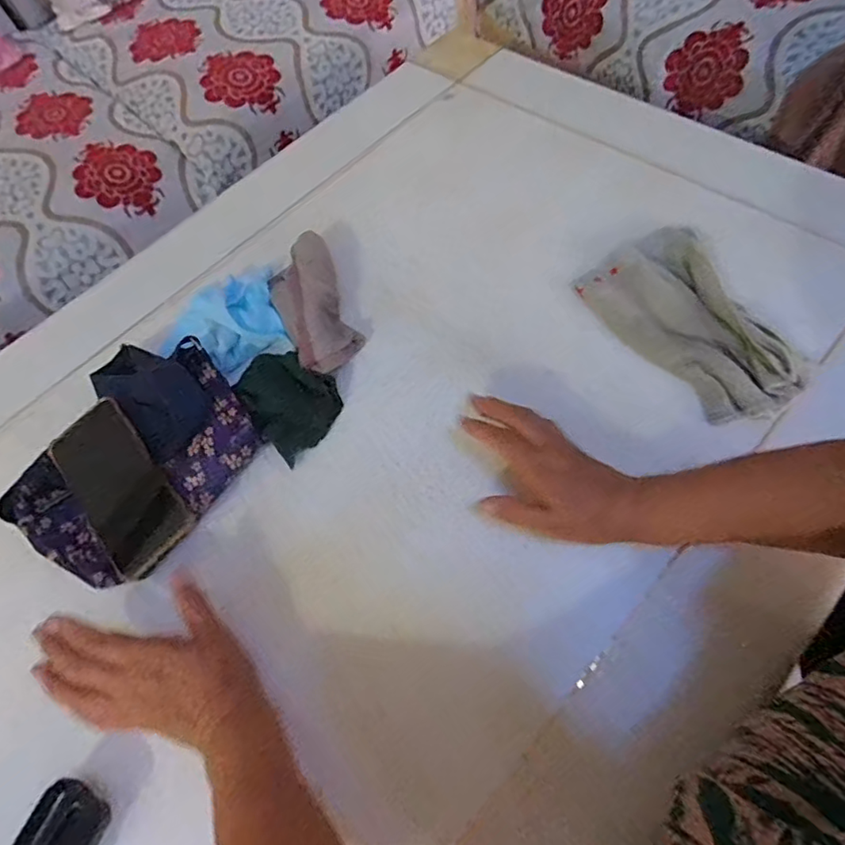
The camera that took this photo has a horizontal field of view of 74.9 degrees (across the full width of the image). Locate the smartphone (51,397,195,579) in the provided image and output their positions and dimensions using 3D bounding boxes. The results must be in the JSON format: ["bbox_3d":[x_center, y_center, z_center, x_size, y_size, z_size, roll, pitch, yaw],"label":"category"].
[{"bbox_3d":[-0.277,0.055,0.502,0.077,0.016,0.174,-39,65,-13],"label":"smartphone"}]

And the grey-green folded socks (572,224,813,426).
[{"bbox_3d":[0.258,-0.100,0.530,0.122,0.032,0.215,-28,63,-7],"label":"grey-green folded socks"}]

